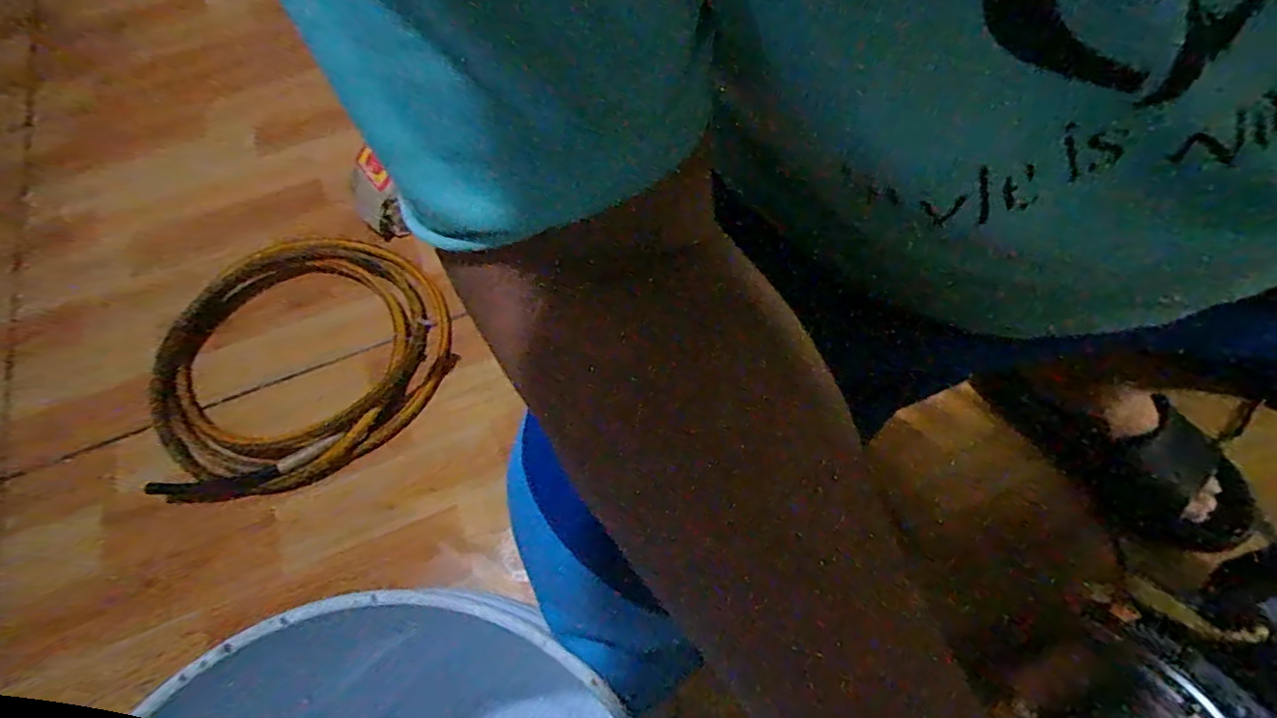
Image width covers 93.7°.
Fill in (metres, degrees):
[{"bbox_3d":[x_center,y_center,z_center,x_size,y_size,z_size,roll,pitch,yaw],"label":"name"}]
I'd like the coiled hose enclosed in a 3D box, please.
[{"bbox_3d":[-0.392,0.009,0.694,0.305,0.051,0.355,23,66,12],"label":"coiled hose"}]

